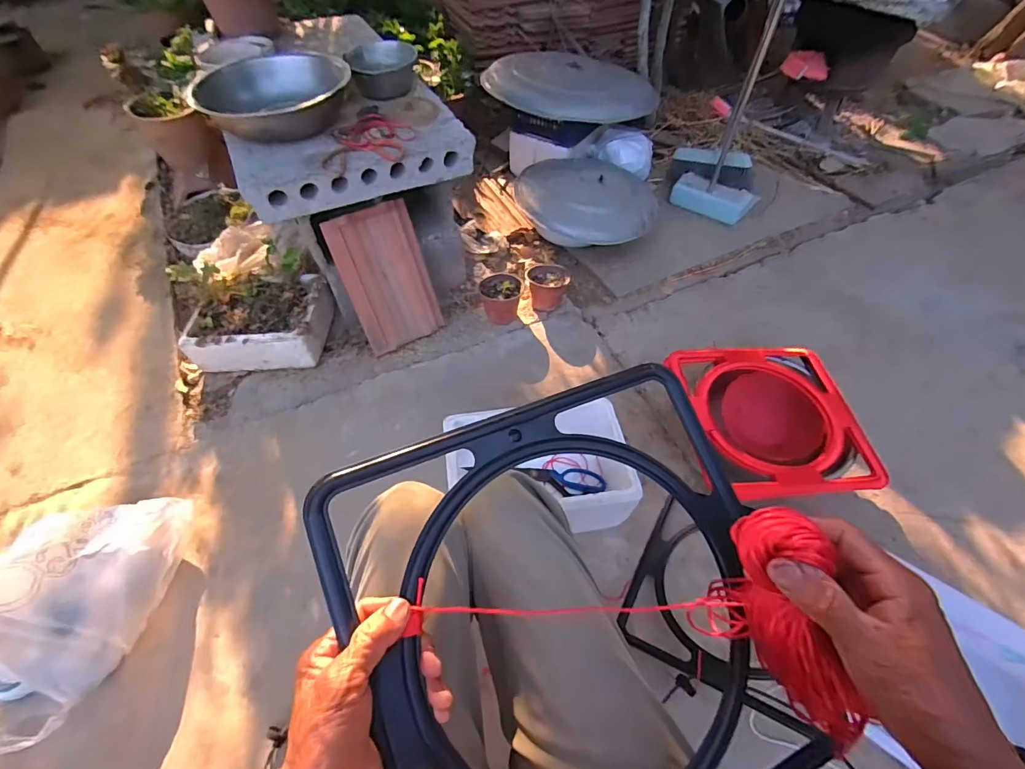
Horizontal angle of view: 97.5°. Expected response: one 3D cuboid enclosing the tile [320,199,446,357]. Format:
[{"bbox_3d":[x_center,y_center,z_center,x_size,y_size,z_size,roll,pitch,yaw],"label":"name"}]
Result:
[{"bbox_3d":[-0.304,-0.259,1.112,0.203,0.333,0.021,-28,33,-22],"label":"tile"}]

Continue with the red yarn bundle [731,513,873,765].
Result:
[{"bbox_3d":[0.176,0.153,0.280,0.042,0.041,0.141,-16,90,-13],"label":"red yarn bundle"}]

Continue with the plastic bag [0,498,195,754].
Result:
[{"bbox_3d":[-0.734,0.331,0.685,0.269,0.261,0.366,3,53,1],"label":"plastic bag"}]

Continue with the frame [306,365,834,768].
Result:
[{"bbox_3d":[0.055,0.171,0.338,0.322,0.019,0.322,-17,77,-17],"label":"frame"}]

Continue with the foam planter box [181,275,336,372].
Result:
[{"bbox_3d":[-0.633,-0.162,1.144,0.297,0.107,0.247,2,53,0],"label":"foam planter box"}]

